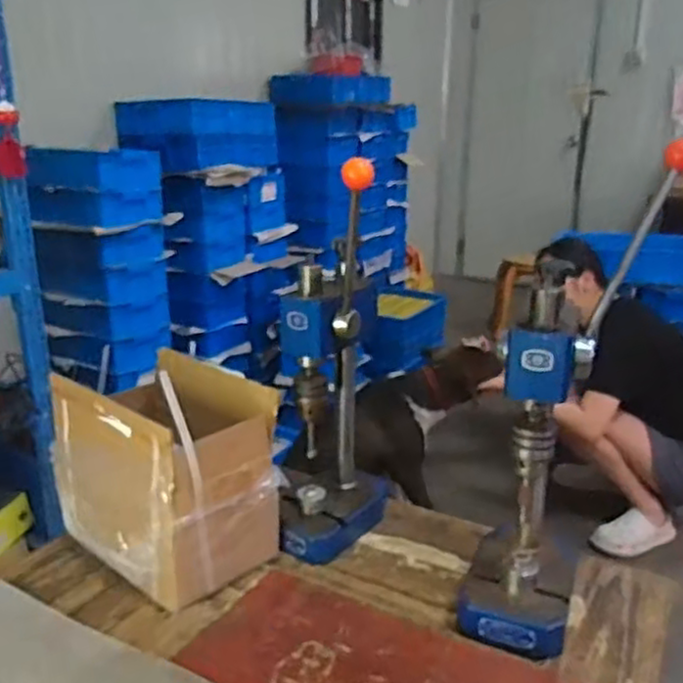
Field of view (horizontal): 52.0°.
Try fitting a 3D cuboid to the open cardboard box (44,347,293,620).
[{"bbox_3d":[-0.237,0.165,0.960,0.285,0.220,0.195,15,23,38],"label":"open cardboard box"}]

